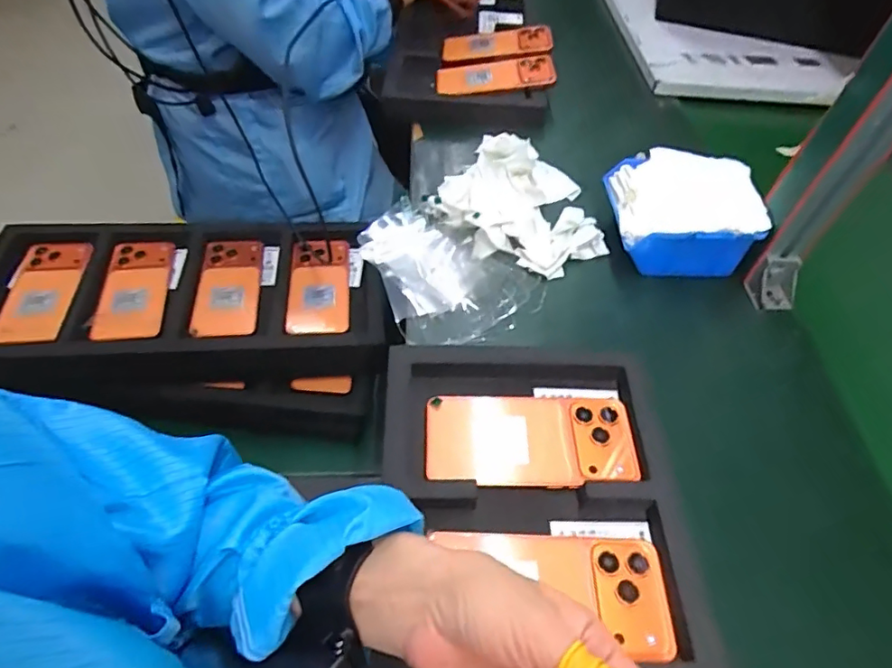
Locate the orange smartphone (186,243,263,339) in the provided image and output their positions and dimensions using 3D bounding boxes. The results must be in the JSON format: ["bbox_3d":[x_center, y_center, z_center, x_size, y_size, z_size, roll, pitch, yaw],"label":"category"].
[{"bbox_3d":[-0.280,-0.061,0.692,0.075,0.010,0.155,-4,52,-8],"label":"orange smartphone"}]

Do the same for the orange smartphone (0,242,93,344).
[{"bbox_3d":[-0.505,-0.055,0.682,0.077,0.016,0.153,5,64,-11],"label":"orange smartphone"}]

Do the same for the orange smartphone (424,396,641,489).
[{"bbox_3d":[0.066,0.082,0.431,0.162,0.006,0.076,2,51,-4],"label":"orange smartphone"}]

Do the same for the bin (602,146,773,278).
[{"bbox_3d":[0.251,-0.128,0.575,0.153,0.072,0.121,7,51,0],"label":"bin"}]

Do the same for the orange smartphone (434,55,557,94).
[{"bbox_3d":[0.069,-0.365,0.766,0.165,0.013,0.069,-6,58,0],"label":"orange smartphone"}]

